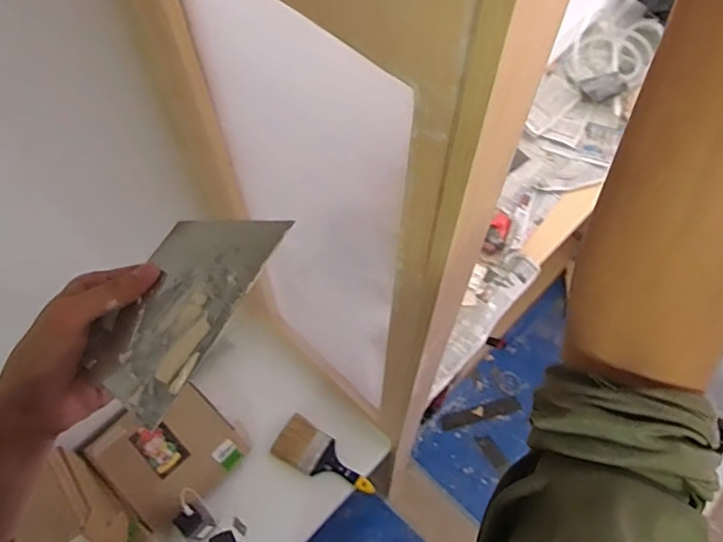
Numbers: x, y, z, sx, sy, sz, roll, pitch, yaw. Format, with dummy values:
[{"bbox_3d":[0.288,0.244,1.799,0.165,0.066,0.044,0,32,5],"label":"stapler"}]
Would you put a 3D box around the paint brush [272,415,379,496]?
[{"bbox_3d":[-0.086,0.452,1.368,0.253,0.019,0.107,30,67,15],"label":"paint brush"}]

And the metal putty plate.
[{"bbox_3d":[-0.113,0.020,0.354,0.095,0.005,0.133,13,61,35],"label":"metal putty plate"}]

